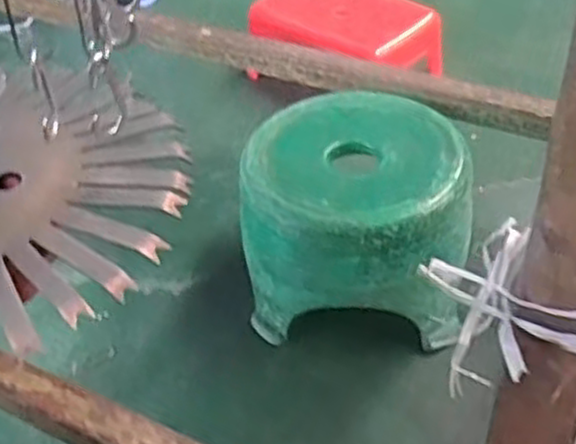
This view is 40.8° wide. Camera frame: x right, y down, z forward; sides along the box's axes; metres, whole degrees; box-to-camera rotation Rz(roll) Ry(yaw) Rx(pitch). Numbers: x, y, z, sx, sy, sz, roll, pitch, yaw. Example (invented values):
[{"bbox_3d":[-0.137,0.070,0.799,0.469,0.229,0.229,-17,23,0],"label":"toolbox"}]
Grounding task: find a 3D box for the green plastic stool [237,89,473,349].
[{"bbox_3d":[0.066,0.008,0.761,0.212,0.174,0.231,-1,42,4],"label":"green plastic stool"}]

